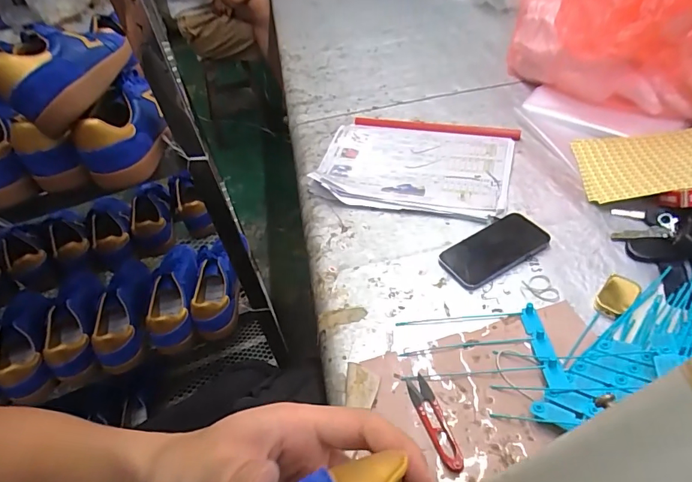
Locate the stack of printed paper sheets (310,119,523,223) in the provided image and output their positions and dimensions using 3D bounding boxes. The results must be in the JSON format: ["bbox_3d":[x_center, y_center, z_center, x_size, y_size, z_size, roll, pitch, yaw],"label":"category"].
[{"bbox_3d":[0.113,-0.139,0.751,0.322,0.015,0.238,10,46,18],"label":"stack of printed paper sheets"}]

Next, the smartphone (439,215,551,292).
[{"bbox_3d":[0.204,0.011,0.595,0.149,0.013,0.075,-25,47,-16],"label":"smartphone"}]

